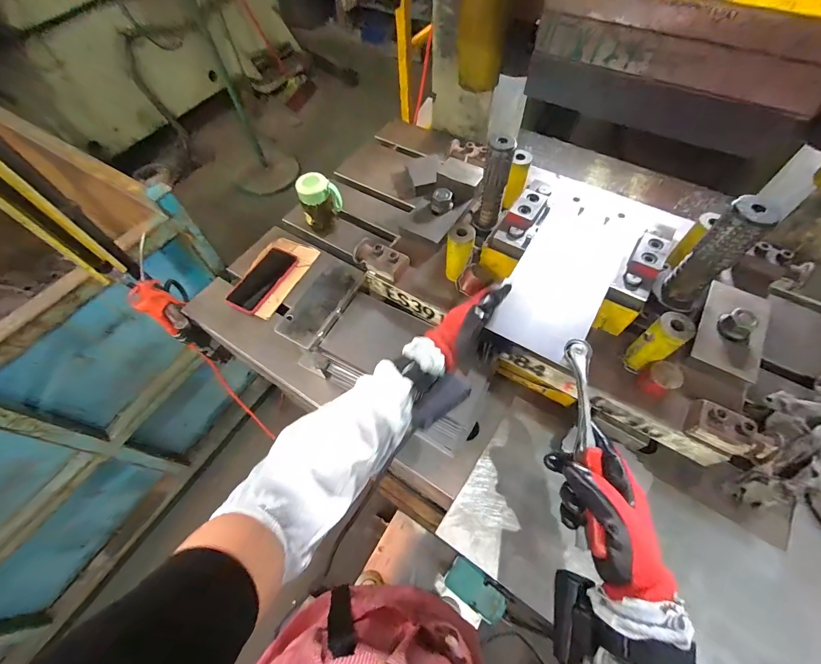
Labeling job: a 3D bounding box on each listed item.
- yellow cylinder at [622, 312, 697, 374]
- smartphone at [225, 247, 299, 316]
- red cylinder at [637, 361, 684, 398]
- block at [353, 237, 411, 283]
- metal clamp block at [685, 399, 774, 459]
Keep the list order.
[{"bbox_3d":[0.322,0.017,0.477,0.038,0.096,0.041,-33,64,-16],"label":"yellow cylinder"},{"bbox_3d":[-0.316,-0.112,0.769,0.085,0.018,0.166,24,64,15],"label":"smartphone"},{"bbox_3d":[0.328,0.066,0.483,0.039,0.055,0.038,-1,60,2],"label":"red cylinder"},{"bbox_3d":[-0.051,-0.122,0.603,0.090,0.042,0.043,29,65,17],"label":"block"},{"bbox_3d":[0.386,0.122,0.440,0.084,0.038,0.041,33,66,19],"label":"metal clamp block"}]

